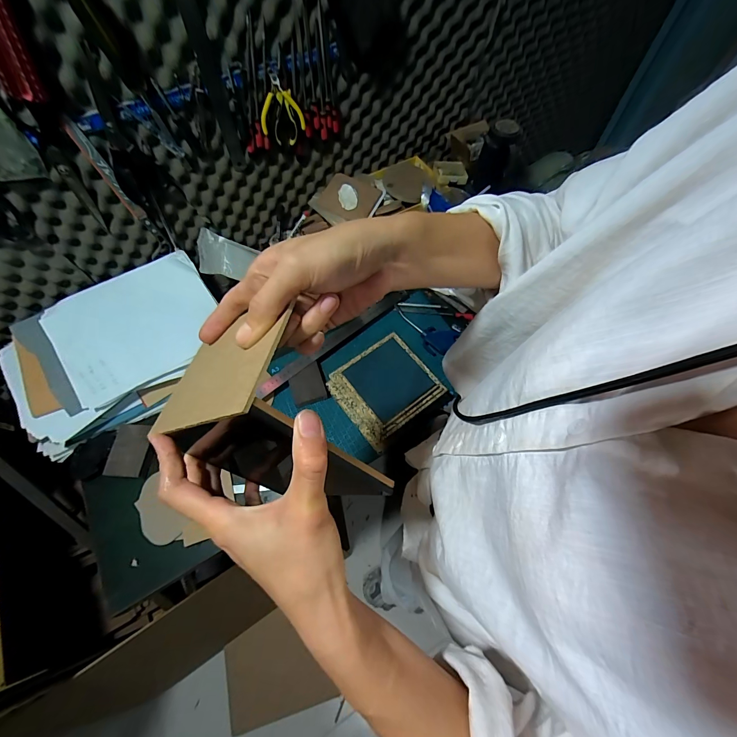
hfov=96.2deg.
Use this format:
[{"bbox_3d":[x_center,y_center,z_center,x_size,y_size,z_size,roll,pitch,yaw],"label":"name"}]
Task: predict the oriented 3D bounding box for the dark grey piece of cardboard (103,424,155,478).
[{"bbox_3d":[-0.460,0.158,0.639,0.070,0.010,0.097,7,71,-13],"label":"dark grey piece of cardboard"}]

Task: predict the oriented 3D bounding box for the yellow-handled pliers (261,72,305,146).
[{"bbox_3d":[-0.161,-0.472,0.613,0.076,0.108,0.025,-8,65,-3],"label":"yellow-handled pliers"}]

